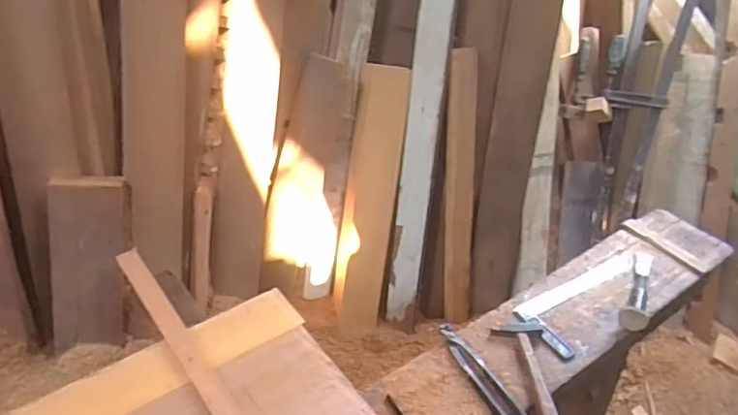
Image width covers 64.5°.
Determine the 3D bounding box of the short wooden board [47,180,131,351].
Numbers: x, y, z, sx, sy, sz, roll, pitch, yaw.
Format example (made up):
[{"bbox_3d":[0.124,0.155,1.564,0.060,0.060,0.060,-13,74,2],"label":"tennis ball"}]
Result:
[{"bbox_3d":[-0.538,0.112,1.135,0.140,0.335,0.032,-2,19,-32],"label":"short wooden board"}]

